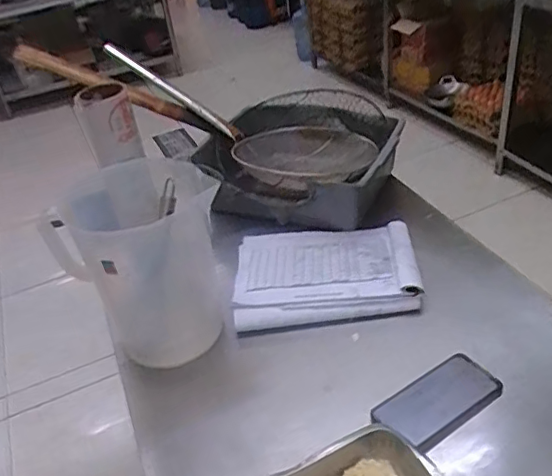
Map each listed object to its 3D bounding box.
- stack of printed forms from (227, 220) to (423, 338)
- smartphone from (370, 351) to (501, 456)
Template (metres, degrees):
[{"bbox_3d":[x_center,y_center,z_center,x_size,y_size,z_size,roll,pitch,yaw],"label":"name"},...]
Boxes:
[{"bbox_3d":[0.083,0.052,0.975,0.311,0.038,0.258,-6,36,3],"label":"stack of printed forms"},{"bbox_3d":[0.216,0.212,0.736,0.166,0.016,0.087,-27,40,-24],"label":"smartphone"}]

